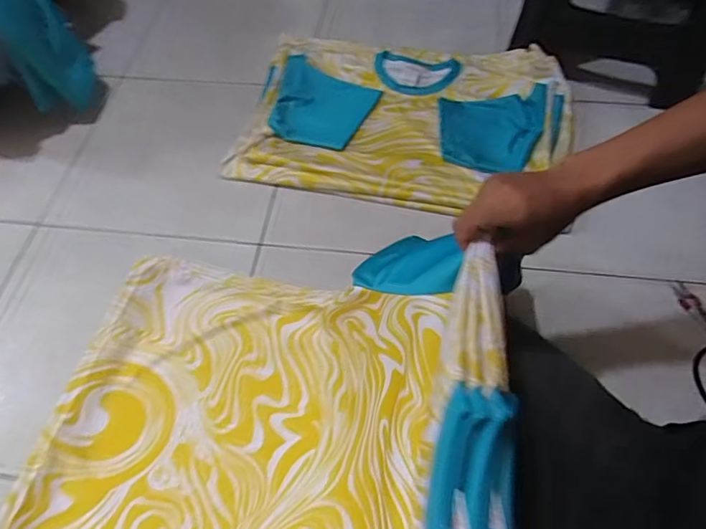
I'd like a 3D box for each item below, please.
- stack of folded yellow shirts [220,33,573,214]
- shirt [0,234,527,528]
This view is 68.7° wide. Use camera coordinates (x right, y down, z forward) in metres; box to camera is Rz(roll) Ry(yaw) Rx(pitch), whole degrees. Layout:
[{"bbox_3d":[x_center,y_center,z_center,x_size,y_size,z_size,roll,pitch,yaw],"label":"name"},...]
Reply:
[{"bbox_3d":[0.087,-0.283,0.968,0.587,0.051,0.384,11,62,13],"label":"stack of folded yellow shirts"},{"bbox_3d":[-0.145,0.222,0.512,0.535,0.322,0.606,9,60,8],"label":"shirt"}]

